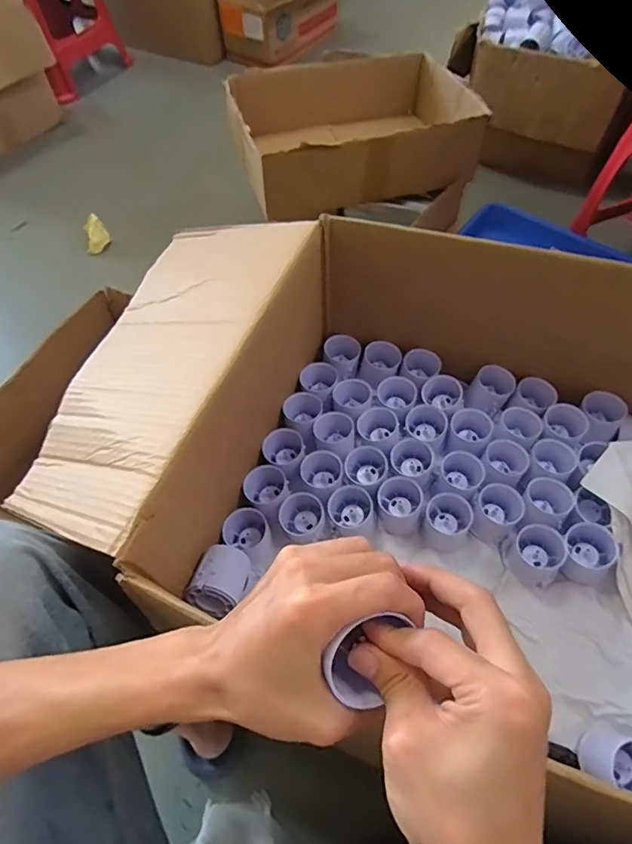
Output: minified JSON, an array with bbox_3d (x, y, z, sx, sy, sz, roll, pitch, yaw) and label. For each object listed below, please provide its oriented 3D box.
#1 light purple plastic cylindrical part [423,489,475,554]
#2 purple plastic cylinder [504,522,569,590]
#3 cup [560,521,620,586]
[{"bbox_3d":[0.157,0.122,0.599,0.052,0.045,0.062,27,63,18],"label":"light purple plastic cylindrical part"},{"bbox_3d":[0.252,0.152,0.568,0.060,0.044,0.063,29,64,19],"label":"purple plastic cylinder"},{"bbox_3d":[0.305,0.147,0.557,0.056,0.045,0.054,-1,58,2],"label":"cup"}]

